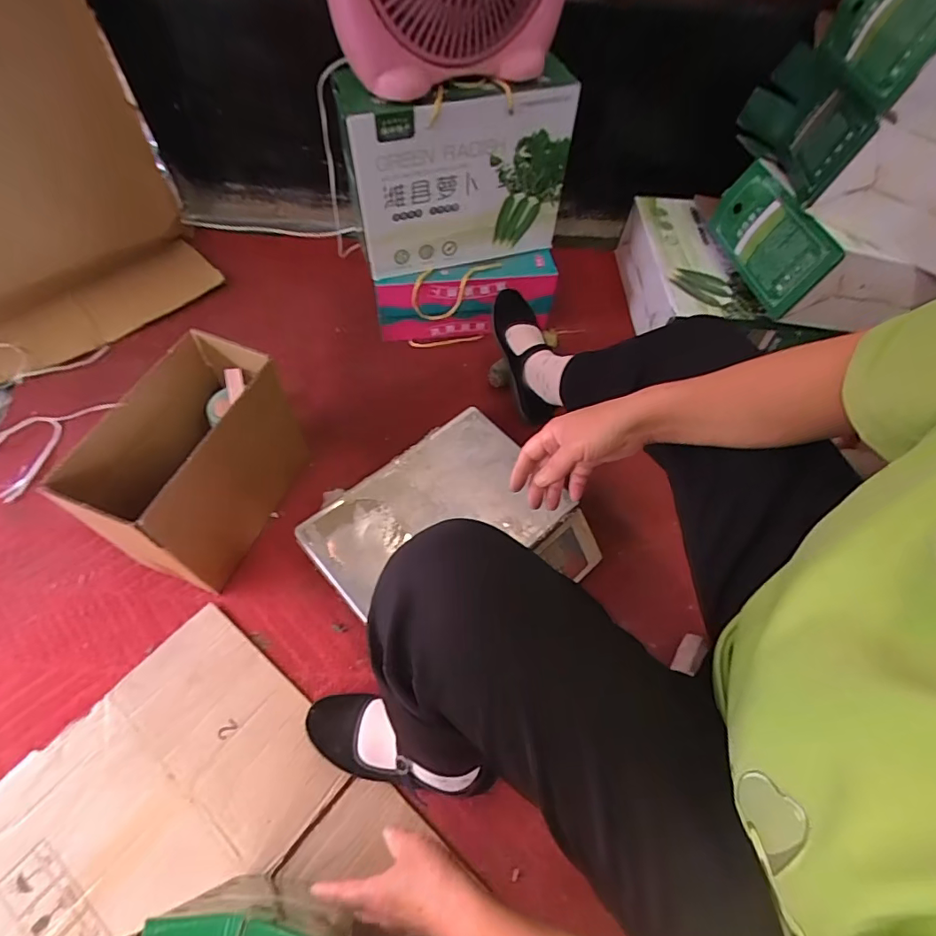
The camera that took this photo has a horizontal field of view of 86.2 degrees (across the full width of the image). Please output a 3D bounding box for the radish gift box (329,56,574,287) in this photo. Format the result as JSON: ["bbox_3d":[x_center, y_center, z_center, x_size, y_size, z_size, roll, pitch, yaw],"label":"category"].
[{"bbox_3d":[-0.010,-0.473,0.814,0.357,0.257,0.097,-11,61,-9],"label":"radish gift box"}]

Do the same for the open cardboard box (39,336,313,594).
[{"bbox_3d":[-0.354,-0.015,0.680,0.145,0.200,0.272,18,61,8],"label":"open cardboard box"}]

